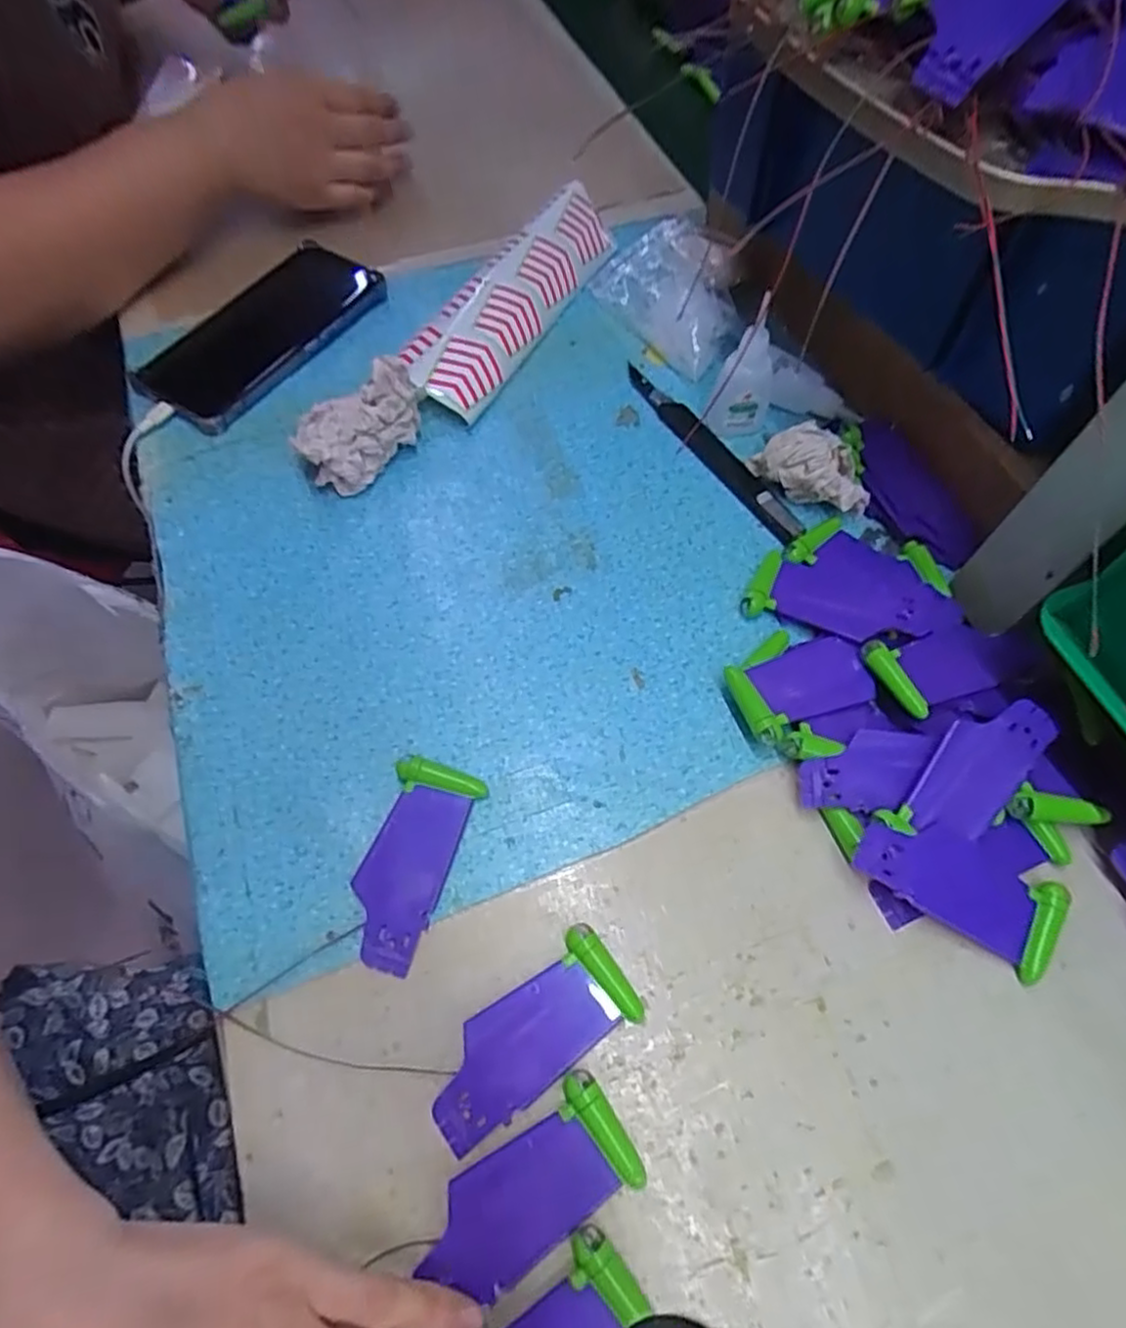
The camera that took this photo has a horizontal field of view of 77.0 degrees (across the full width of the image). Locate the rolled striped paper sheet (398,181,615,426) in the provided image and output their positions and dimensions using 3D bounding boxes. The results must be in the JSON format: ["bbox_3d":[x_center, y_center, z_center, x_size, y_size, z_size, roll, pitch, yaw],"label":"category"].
[{"bbox_3d":[-0.031,-0.247,0.475,0.059,0.020,0.206,38,67,-17],"label":"rolled striped paper sheet"}]

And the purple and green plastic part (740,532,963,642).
[{"bbox_3d":[0.156,-0.047,0.380,0.103,0.015,0.070,14,64,10],"label":"purple and green plastic part"}]

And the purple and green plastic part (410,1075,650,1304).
[{"bbox_3d":[-0.012,0.196,0.262,0.080,0.008,0.040,-33,66,-15],"label":"purple and green plastic part"}]

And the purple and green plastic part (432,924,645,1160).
[{"bbox_3d":[-0.014,0.150,0.286,0.088,0.006,0.041,-32,66,-13],"label":"purple and green plastic part"}]

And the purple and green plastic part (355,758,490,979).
[{"bbox_3d":[-0.069,0.088,0.317,0.039,0.010,0.089,18,65,11],"label":"purple and green plastic part"}]

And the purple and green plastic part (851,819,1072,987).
[{"bbox_3d":[0.170,0.095,0.304,0.087,0.012,0.042,26,66,2],"label":"purple and green plastic part"}]

